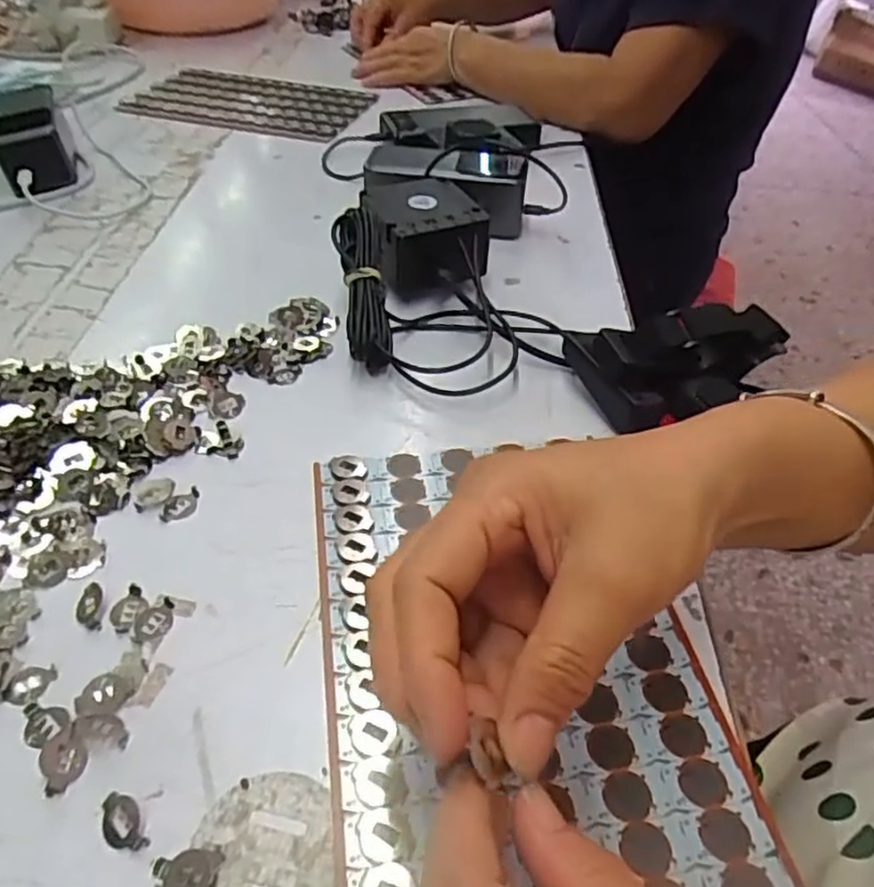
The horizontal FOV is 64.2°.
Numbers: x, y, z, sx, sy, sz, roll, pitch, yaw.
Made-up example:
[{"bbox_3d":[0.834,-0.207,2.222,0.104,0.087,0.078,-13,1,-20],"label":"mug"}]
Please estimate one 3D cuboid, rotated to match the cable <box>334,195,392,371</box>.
[{"bbox_3d":[-0.048,-0.102,0.446,0.026,0.021,0.116,-6,69,-11],"label":"cable"}]

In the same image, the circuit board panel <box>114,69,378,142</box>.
[{"bbox_3d":[-0.217,-0.396,0.809,0.263,0.006,0.176,16,45,13],"label":"circuit board panel"}]

